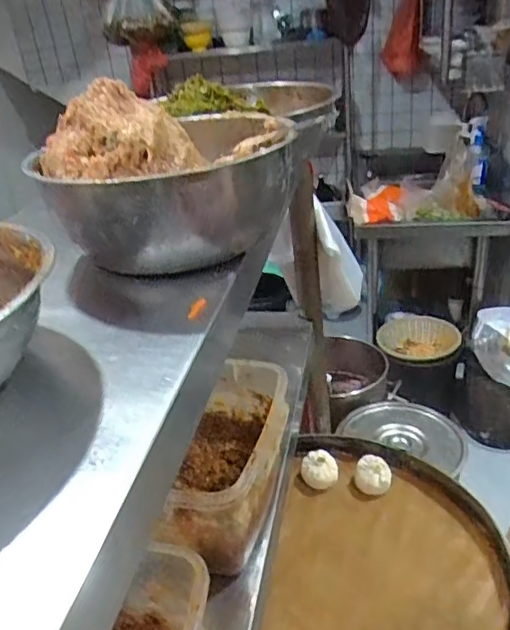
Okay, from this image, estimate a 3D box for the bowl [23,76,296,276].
[{"bbox_3d":[-0.064,-0.120,0.480,0.184,0.120,0.191,-9,28,-5],"label":"bowl"}]

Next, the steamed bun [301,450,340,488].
[{"bbox_3d":[0.101,0.241,0.928,0.059,0.036,0.048,0,29,12],"label":"steamed bun"}]

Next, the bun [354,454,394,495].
[{"bbox_3d":[0.183,0.242,0.910,0.051,0.036,0.058,2,29,16],"label":"bun"}]

